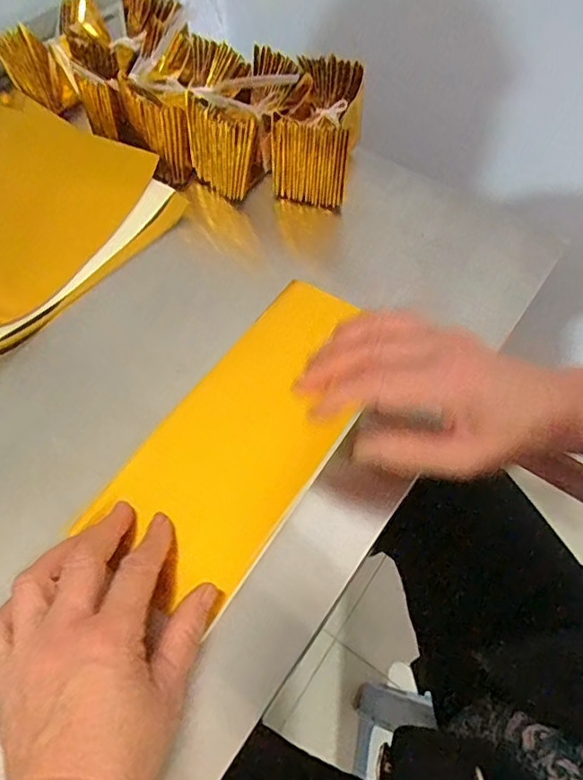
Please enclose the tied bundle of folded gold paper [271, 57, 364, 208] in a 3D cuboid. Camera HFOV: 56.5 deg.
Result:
[{"bbox_3d":[0.025,-0.226,0.475,0.063,0.073,0.099,12,61,5],"label":"tied bundle of folded gold paper"}]

